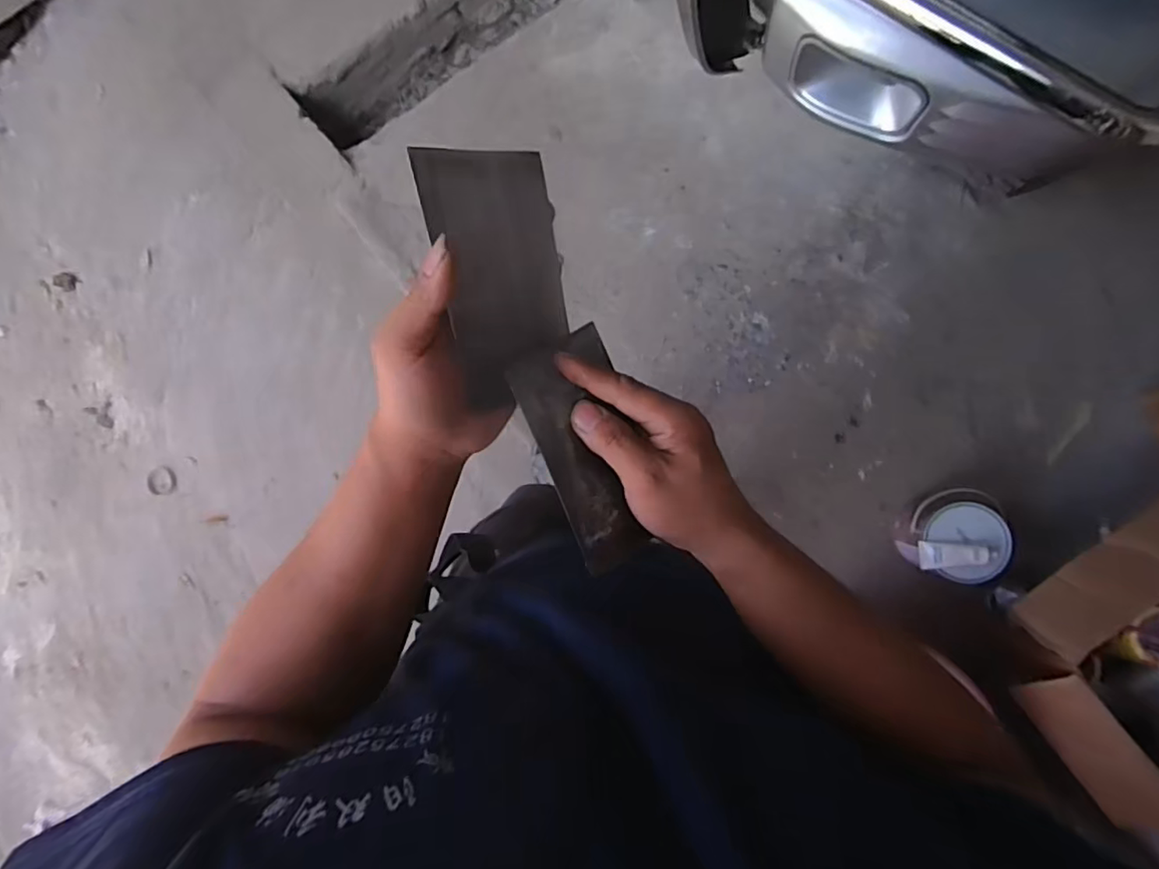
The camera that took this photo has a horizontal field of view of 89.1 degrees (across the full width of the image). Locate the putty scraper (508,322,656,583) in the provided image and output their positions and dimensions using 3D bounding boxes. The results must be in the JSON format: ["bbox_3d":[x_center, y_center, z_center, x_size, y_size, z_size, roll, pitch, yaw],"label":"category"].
[{"bbox_3d":[0.008,0.007,0.353,0.072,0.008,0.135,-23,92,-35],"label":"putty scraper"}]

